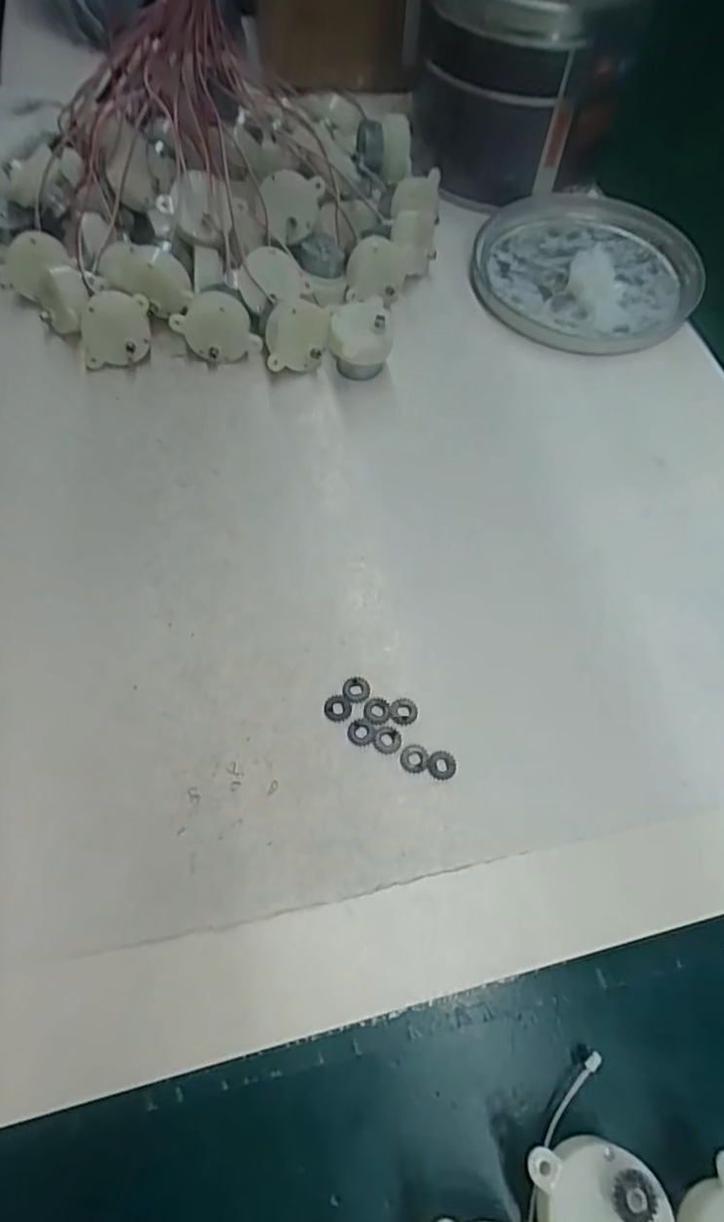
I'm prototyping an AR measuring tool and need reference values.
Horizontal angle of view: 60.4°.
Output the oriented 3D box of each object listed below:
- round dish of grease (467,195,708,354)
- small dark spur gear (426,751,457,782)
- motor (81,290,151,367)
[{"bbox_3d":[0.134,-0.204,0.371,0.128,0.014,0.128,1,62,-2],"label":"round dish of grease"},{"bbox_3d":[0.030,0.057,0.232,0.011,0.004,0.011,34,66,15],"label":"small dark spur gear"},{"bbox_3d":[-0.123,-0.141,0.313,0.032,0.034,0.020,2,26,-6],"label":"motor"}]

